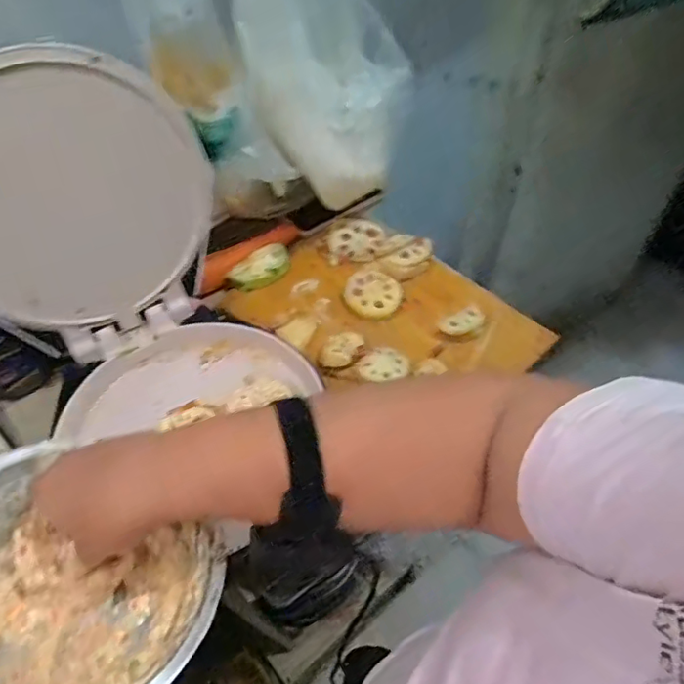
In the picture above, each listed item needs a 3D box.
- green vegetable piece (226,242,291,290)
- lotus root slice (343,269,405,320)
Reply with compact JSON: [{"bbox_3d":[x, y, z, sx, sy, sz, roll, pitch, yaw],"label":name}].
[{"bbox_3d":[-0.109,-0.100,0.773,0.044,0.030,0.089,34,59,25],"label":"green vegetable piece"},{"bbox_3d":[0.039,-0.063,0.734,0.076,0.018,0.063,15,79,14],"label":"lotus root slice"}]

